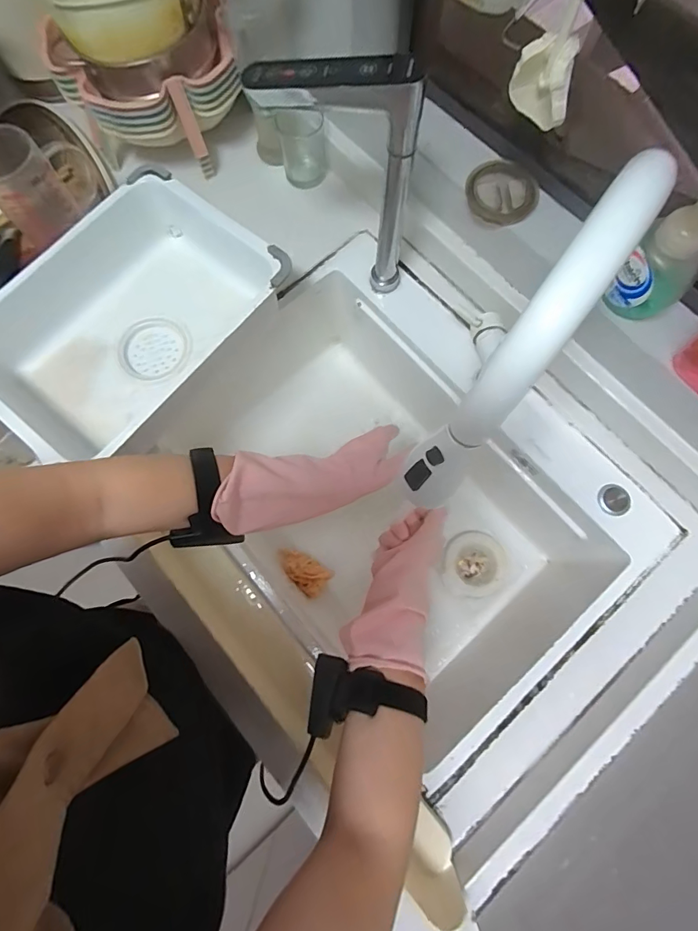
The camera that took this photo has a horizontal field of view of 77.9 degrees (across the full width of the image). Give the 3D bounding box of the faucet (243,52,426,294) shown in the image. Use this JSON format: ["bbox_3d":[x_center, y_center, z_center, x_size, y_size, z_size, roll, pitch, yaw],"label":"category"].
[{"bbox_3d":[-0.013,-0.315,0.492,0.162,0.265,0.030,15,77,4],"label":"faucet"}]

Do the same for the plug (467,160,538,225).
[{"bbox_3d":[0.181,-0.325,0.509,0.080,0.020,0.090,18,77,5],"label":"plug"}]

